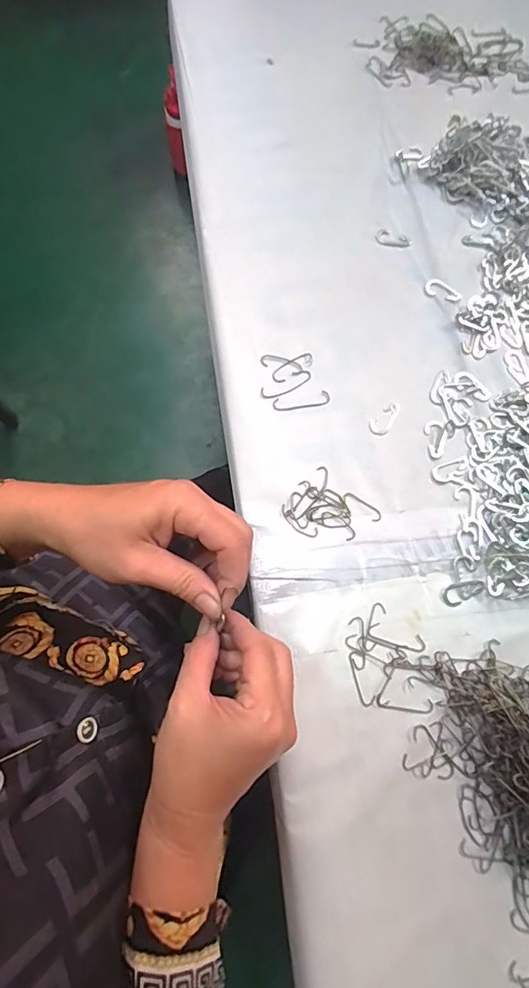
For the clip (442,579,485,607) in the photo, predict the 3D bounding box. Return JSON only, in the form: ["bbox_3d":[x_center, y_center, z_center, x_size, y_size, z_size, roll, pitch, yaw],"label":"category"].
[{"bbox_3d":[0.166,0.081,0.387,0.036,0.004,0.016,-23,75,-9],"label":"clip"}]

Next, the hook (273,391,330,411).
[{"bbox_3d":[0.034,-0.086,0.433,0.053,0.004,0.013,-9,73,-5],"label":"hook"}]

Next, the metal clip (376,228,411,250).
[{"bbox_3d":[0.135,-0.267,0.490,0.037,0.004,0.020,20,73,4],"label":"metal clip"}]

